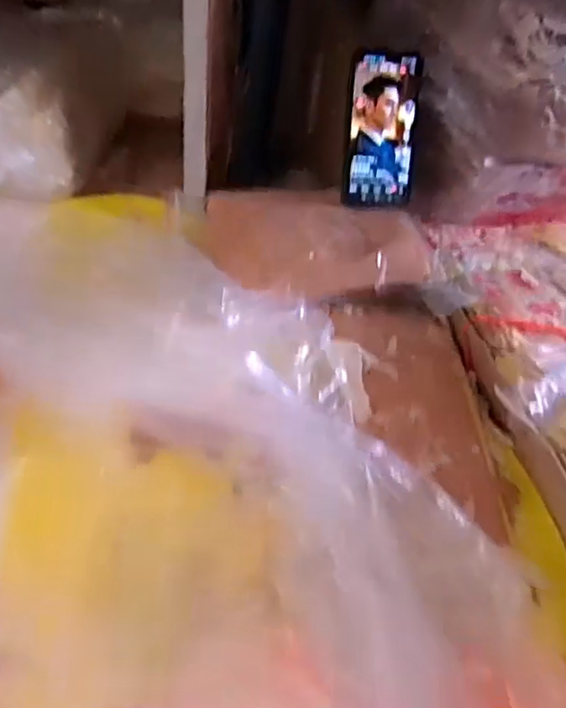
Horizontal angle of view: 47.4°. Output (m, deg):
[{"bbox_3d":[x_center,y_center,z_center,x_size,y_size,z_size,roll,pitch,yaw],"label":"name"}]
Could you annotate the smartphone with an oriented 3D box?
[{"bbox_3d":[0.105,-0.233,0.680,0.073,0.152,0.011,0,19,-7],"label":"smartphone"}]

